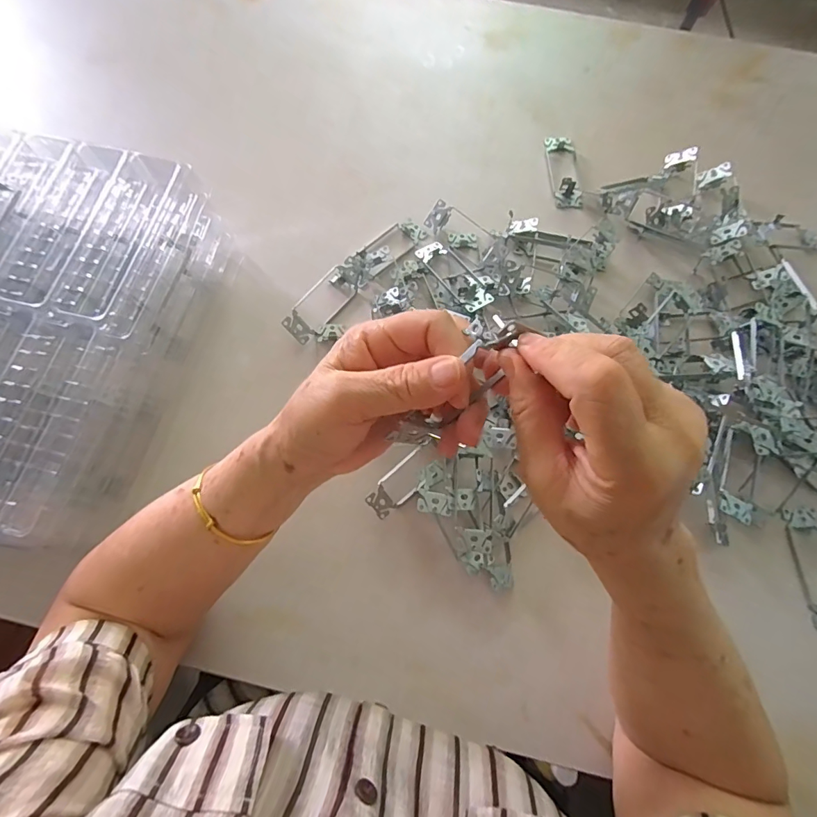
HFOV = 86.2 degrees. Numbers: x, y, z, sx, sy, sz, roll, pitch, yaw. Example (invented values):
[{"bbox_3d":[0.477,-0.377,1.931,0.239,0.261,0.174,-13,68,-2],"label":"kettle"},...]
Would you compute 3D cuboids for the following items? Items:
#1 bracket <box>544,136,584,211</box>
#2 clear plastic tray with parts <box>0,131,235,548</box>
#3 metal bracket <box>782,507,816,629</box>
[{"bbox_3d":[0.193,-0.297,0.535,0.037,0.018,0.106,-3,74,0],"label":"bracket"},{"bbox_3d":[-0.439,-0.094,0.419,0.416,0.124,0.339,13,75,5],"label":"clear plastic tray with parts"},{"bbox_3d":[0.385,0.148,0.406,0.043,0.013,0.107,-2,74,0],"label":"metal bracket"}]

